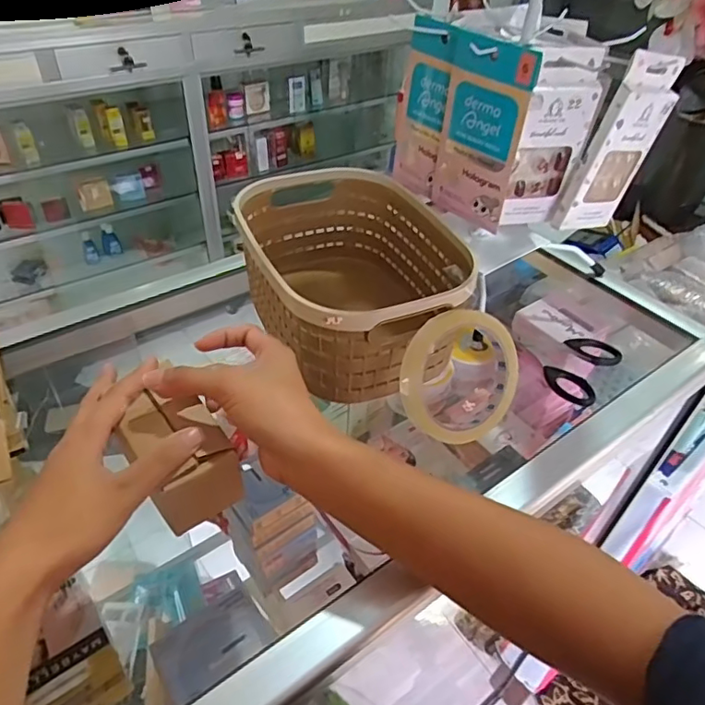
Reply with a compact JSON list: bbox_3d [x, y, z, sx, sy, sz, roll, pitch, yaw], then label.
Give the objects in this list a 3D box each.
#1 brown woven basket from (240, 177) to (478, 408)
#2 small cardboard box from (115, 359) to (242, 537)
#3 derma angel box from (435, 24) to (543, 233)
[{"bbox_3d":[-0.001,-0.062,0.485,0.152,0.105,0.245,-13,45,-19],"label":"brown woven basket"},{"bbox_3d":[-0.111,0.068,0.364,0.052,0.056,0.071,-27,50,-30],"label":"small cardboard box"},{"bbox_3d":[0.103,-0.180,0.461,0.012,0.141,0.084,-27,49,-32],"label":"derma angel box"}]

